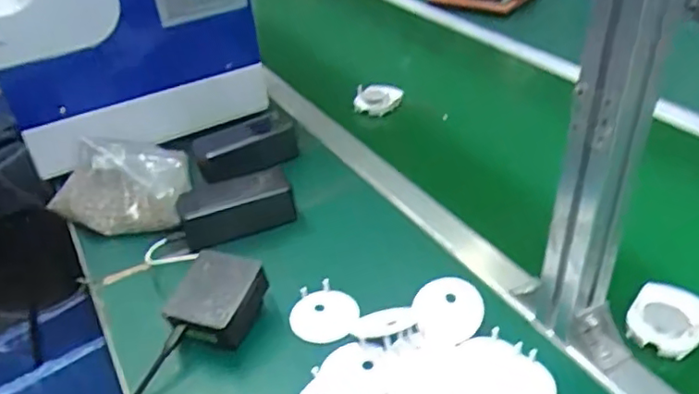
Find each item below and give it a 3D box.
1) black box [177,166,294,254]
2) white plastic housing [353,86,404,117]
[{"bbox_3d":[-0.128,0.012,0.698,0.125,0.050,0.049,-15,35,-17],"label":"black box"},{"bbox_3d":[0.043,-0.144,0.923,0.068,0.032,0.048,1,34,6],"label":"white plastic housing"}]

